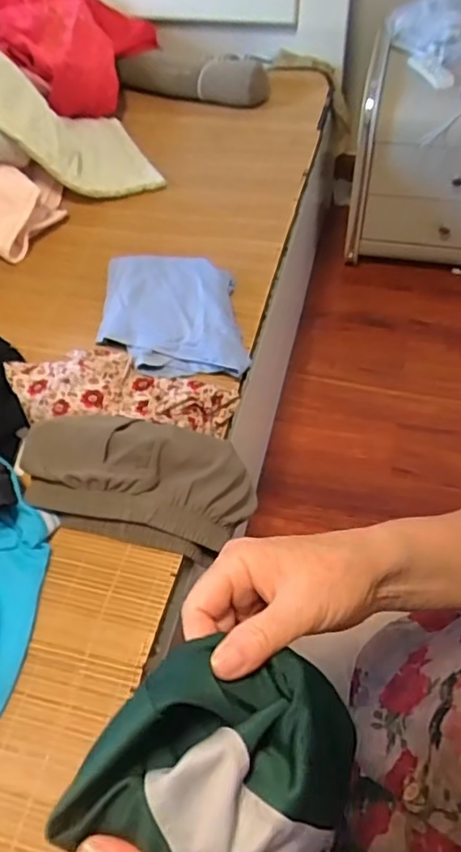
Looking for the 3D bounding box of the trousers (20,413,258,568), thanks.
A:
[{"bbox_3d":[-0.120,0.070,0.810,0.288,0.122,0.162,10,55,10],"label":"trousers"}]

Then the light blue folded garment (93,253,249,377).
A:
[{"bbox_3d":[-0.095,-0.193,1.002,0.242,0.045,0.252,-1,54,3],"label":"light blue folded garment"}]

